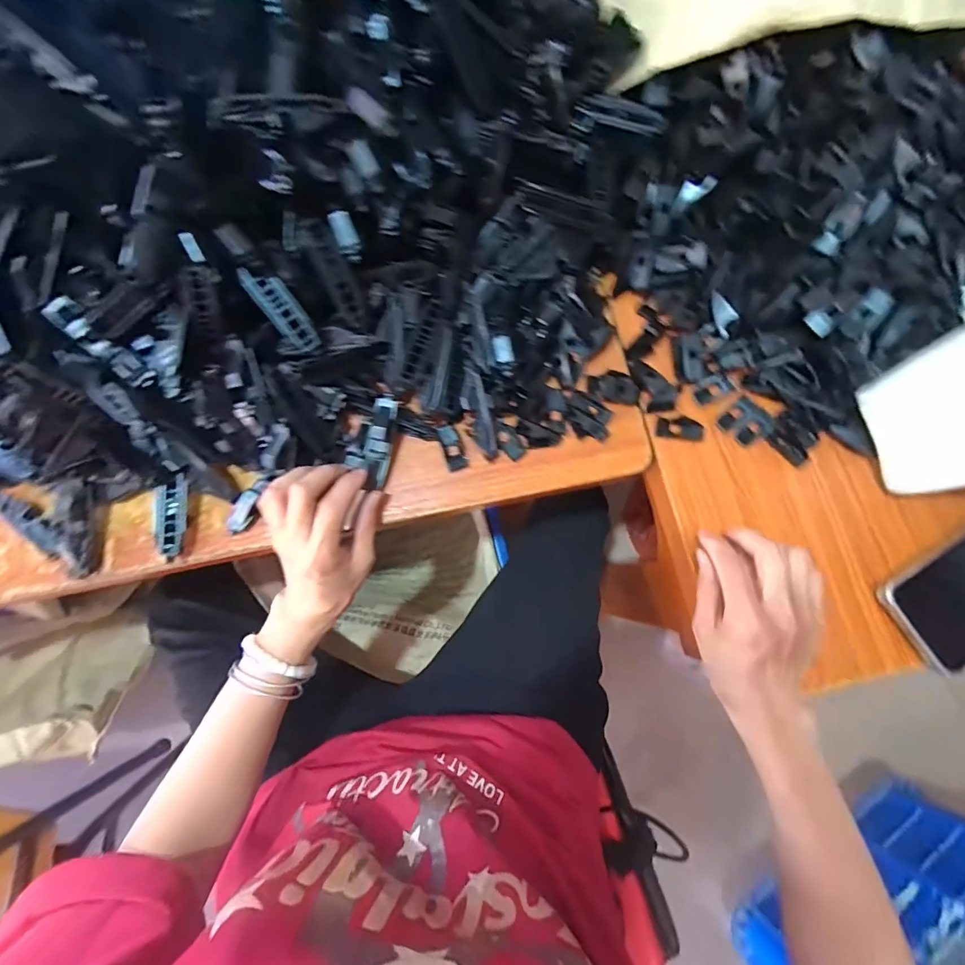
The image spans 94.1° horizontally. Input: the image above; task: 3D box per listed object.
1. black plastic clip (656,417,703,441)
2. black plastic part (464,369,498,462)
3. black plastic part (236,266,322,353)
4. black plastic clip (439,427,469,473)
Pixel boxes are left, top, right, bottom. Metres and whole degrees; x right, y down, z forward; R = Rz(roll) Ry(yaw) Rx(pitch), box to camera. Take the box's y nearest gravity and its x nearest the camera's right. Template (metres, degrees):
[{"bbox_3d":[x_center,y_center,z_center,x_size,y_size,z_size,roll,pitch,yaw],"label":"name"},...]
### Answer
[{"bbox_3d":[0.177,-0.049,0.401,0.042,0.009,0.019,6,78,0],"label":"black plastic clip"},{"bbox_3d":[-0.001,-0.055,0.369,0.016,0.007,0.073,-15,102,-4],"label":"black plastic part"},{"bbox_3d":[-0.147,-0.127,0.329,0.024,0.008,0.067,-43,108,-9],"label":"black plastic part"},{"bbox_3d":[-0.025,-0.030,0.388,0.017,0.010,0.038,-18,79,-5],"label":"black plastic clip"}]

